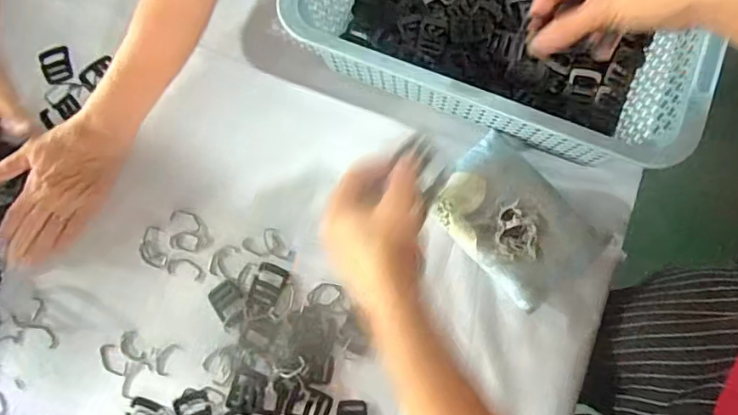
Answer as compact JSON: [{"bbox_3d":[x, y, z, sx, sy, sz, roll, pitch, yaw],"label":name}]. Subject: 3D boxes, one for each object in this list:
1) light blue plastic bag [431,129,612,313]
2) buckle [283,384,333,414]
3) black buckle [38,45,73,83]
[{"bbox_3d":[0.153,0.013,0.542,0.126,0.037,0.158,-42,81,-10],"label":"light blue plastic bag"},{"bbox_3d":[-0.059,0.193,0.512,0.041,0.004,0.033,22,77,4],"label":"buckle"},{"bbox_3d":[-0.352,-0.161,0.593,0.030,0.009,0.041,-19,78,-6],"label":"black buckle"}]

